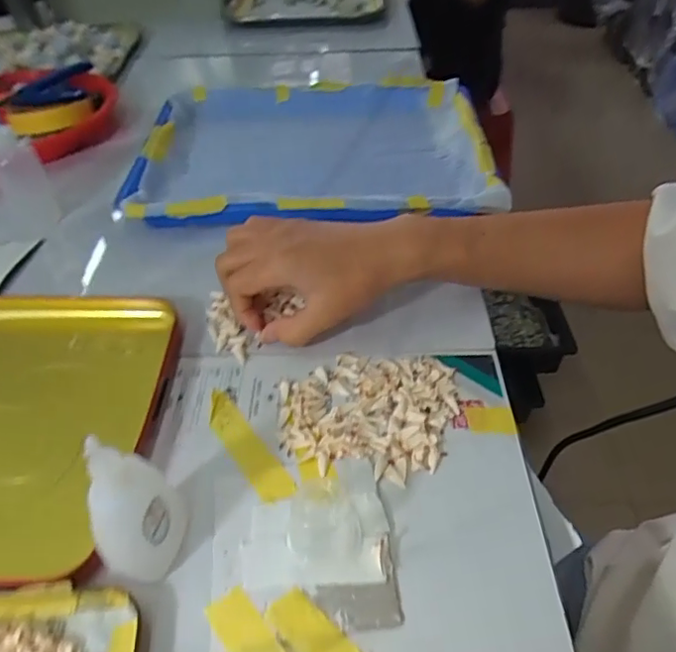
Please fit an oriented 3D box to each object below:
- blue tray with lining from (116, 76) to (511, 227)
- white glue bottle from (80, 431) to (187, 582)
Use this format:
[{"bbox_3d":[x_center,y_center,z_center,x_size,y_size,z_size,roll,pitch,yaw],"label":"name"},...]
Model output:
[{"bbox_3d":[-0.019,-0.167,0.543,0.308,0.047,0.247,0,44,2],"label":"blue tray with lining"},{"bbox_3d":[-0.095,0.085,0.260,0.033,0.080,0.034,-1,44,1],"label":"white glue bottle"}]

